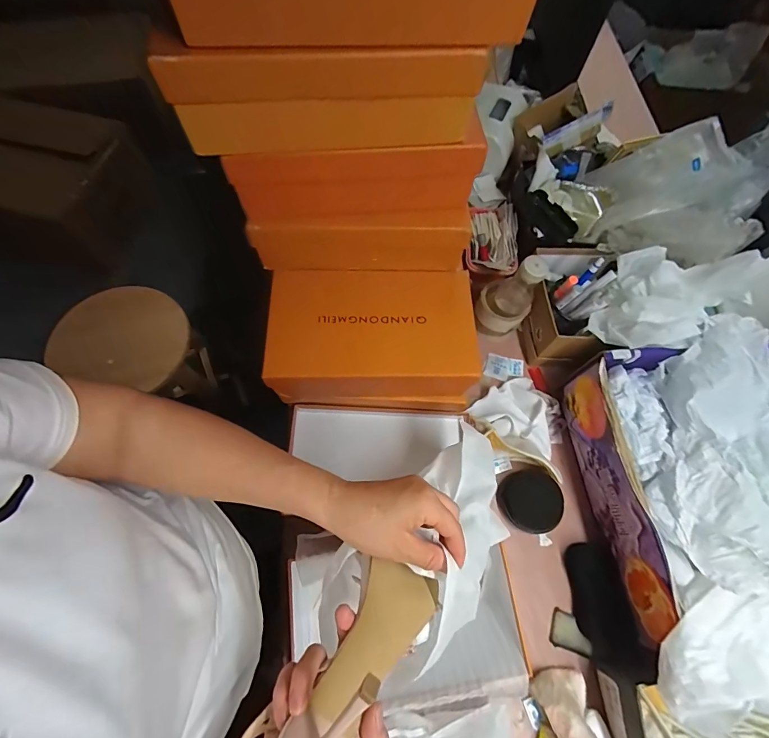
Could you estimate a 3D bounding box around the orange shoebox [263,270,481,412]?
[{"bbox_3d":[-0.017,-0.028,0.582,0.280,0.142,0.145,1,67,-2],"label":"orange shoebox"}]

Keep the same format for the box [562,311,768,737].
[{"bbox_3d":[0.473,0.177,0.512,0.322,0.166,0.455,1,67,-2],"label":"box"}]

